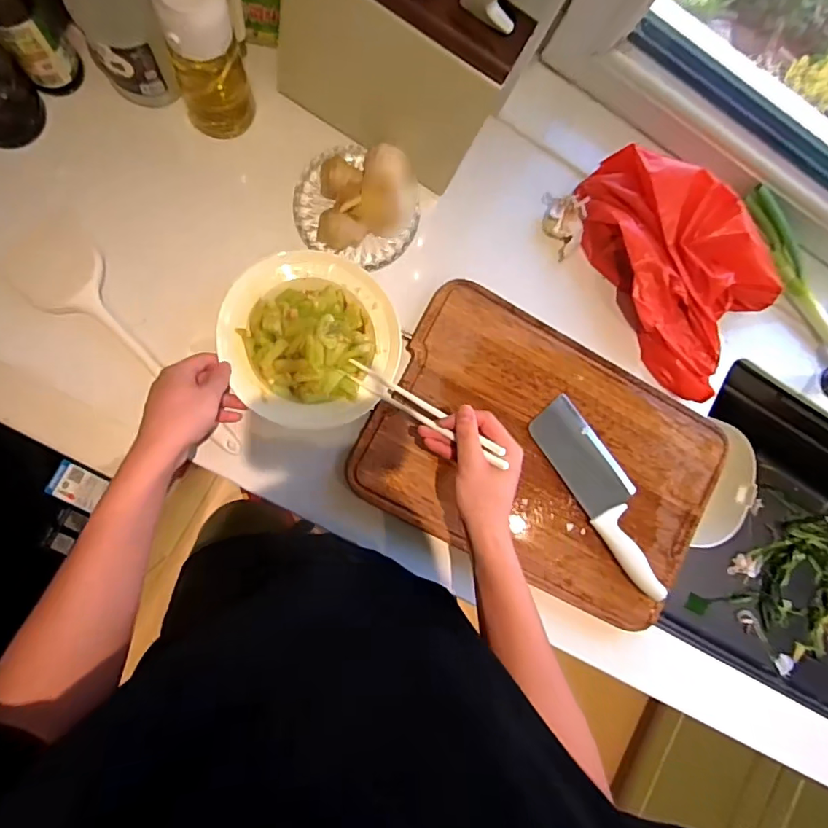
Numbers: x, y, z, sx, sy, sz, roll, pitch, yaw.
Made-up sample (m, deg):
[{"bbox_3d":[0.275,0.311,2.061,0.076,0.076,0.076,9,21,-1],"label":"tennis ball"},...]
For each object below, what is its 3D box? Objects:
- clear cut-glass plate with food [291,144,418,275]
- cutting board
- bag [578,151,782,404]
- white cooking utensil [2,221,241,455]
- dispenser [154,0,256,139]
[{"bbox_3d":[-0.067,-0.252,0.638,0.144,0.047,0.131,0,88,-8],"label":"clear cut-glass plate with food"},{"bbox_3d":[0.169,0.053,0.668,0.431,0.018,0.294,27,84,-6],"label":"cutting board"},{"bbox_3d":[0.333,-0.185,0.677,0.149,0.105,0.317,-34,94,-9],"label":"bag"},{"bbox_3d":[-0.310,-0.083,0.599,0.321,0.023,0.088,43,82,-7],"label":"white cooking utensil"},{"bbox_3d":[-0.209,-0.370,0.551,0.081,0.181,0.073,-14,91,-10],"label":"dispenser"}]

